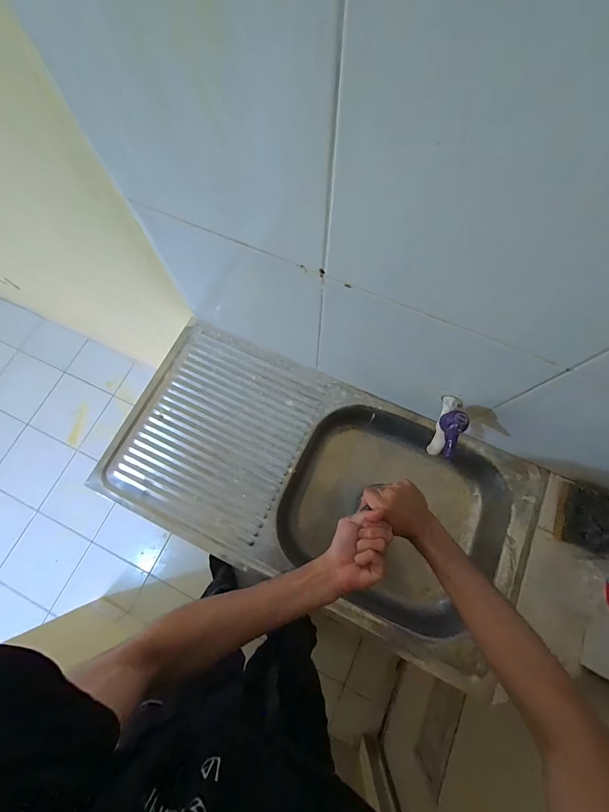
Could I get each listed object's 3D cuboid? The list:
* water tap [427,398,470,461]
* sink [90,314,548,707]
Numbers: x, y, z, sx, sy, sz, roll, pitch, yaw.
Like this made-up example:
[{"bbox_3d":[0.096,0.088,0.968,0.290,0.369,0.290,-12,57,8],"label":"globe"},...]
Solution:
[{"bbox_3d":[0.226,0.029,0.507,0.033,0.067,0.105,26,76,8],"label":"water tap"},{"bbox_3d":[0.022,0.155,0.688,0.790,0.133,0.403,24,75,8],"label":"sink"}]

